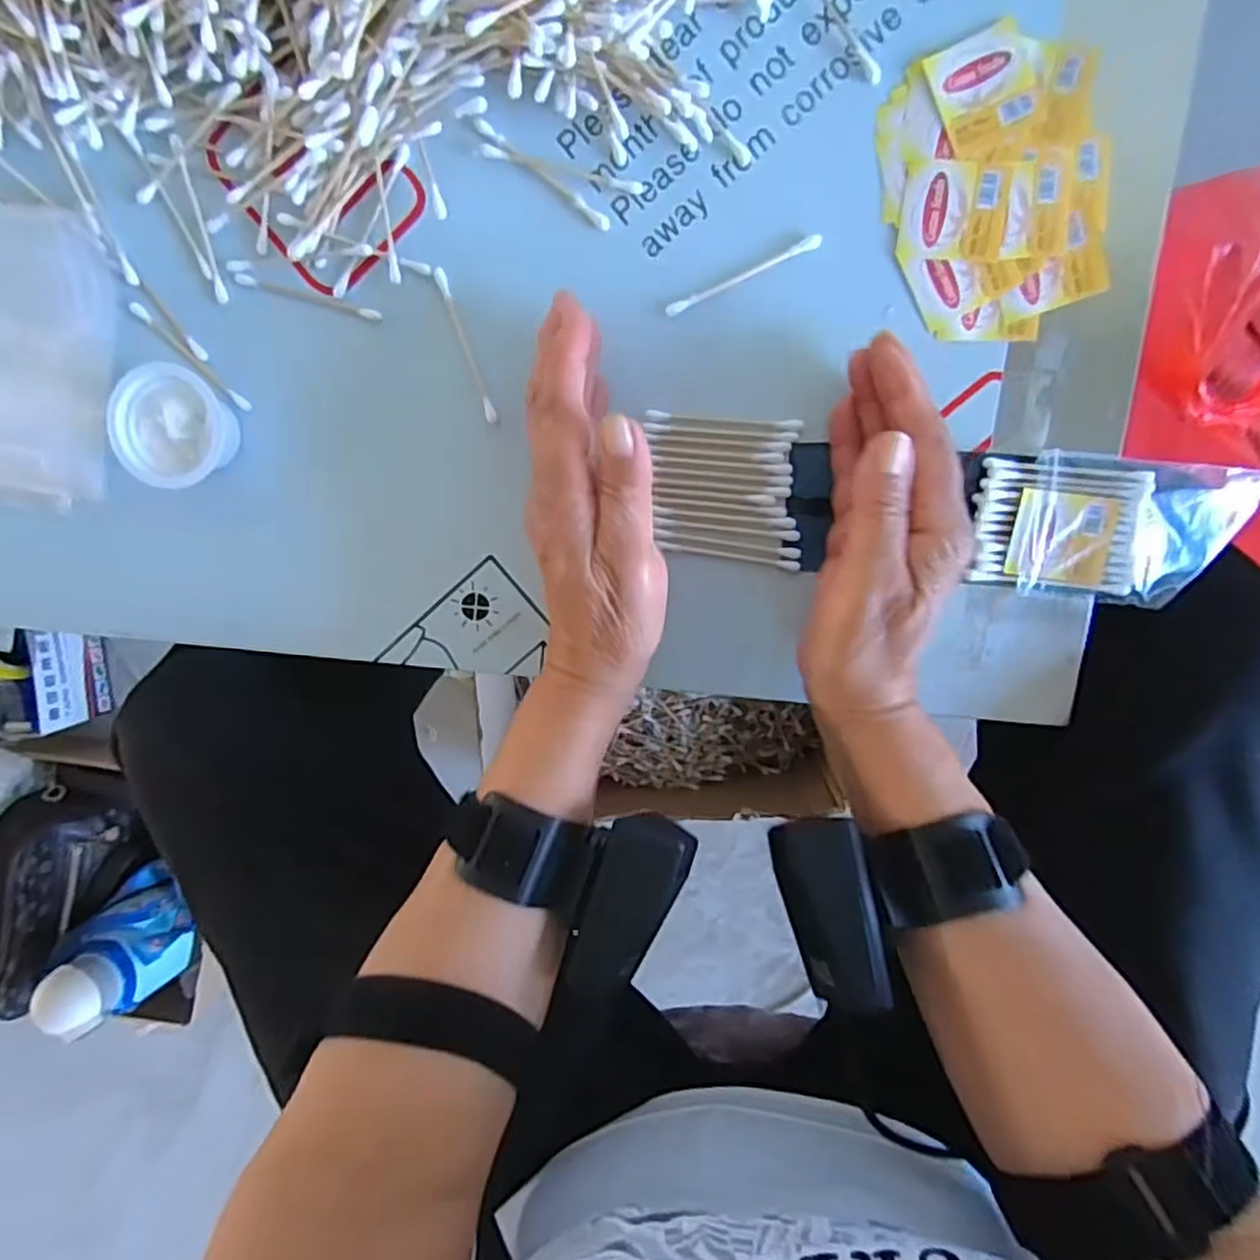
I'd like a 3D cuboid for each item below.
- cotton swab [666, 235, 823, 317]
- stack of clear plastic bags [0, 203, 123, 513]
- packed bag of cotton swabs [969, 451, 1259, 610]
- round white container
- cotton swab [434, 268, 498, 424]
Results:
[{"bbox_3d":[0.051,-0.159,0.315,0.073,0.004,0.005,-23,97,7],"label":"cotton swab"},{"bbox_3d":[-0.300,-0.132,0.343,0.094,0.015,0.139,10,99,2],"label":"stack of clear plastic bags"},{"bbox_3d":[0.221,-0.046,0.321,0.121,0.009,0.064,6,99,3],"label":"packed bag of cotton swabs"},{"bbox_3d":[-0.215,-0.095,0.331,0.048,0.023,0.052,1,99,3],"label":"round white container"},{"bbox_3d":[-0.077,-0.133,0.330,0.005,0.004,0.072,-18,97,6],"label":"cotton swab"}]

